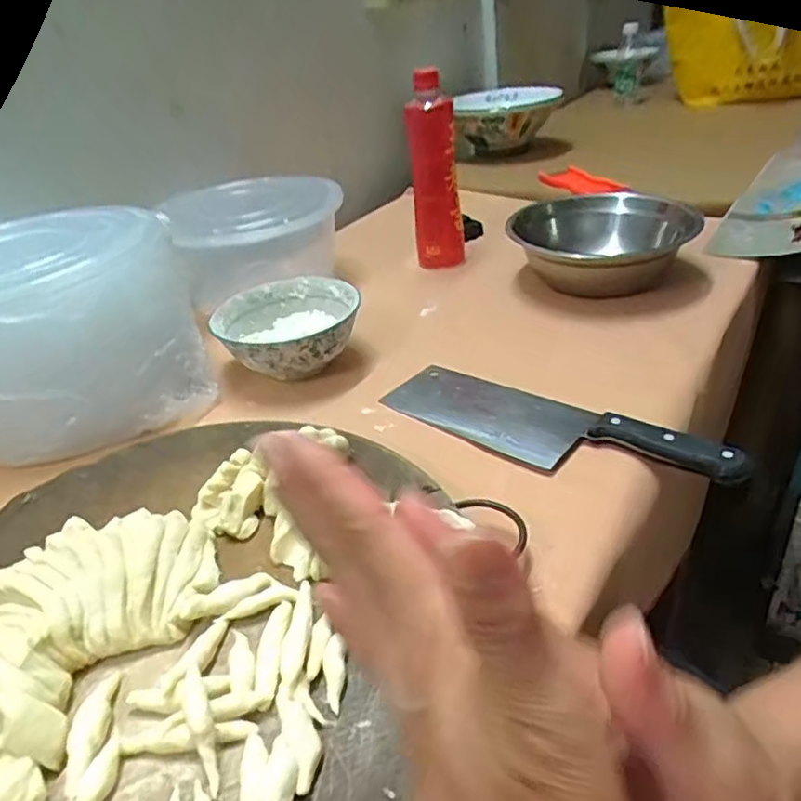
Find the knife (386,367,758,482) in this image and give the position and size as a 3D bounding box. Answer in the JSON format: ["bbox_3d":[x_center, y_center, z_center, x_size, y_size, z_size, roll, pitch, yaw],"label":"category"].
[{"bbox_3d":[0.113,0.022,0.519,0.291,0.027,0.079,22,43,37],"label":"knife"}]

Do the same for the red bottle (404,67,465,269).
[{"bbox_3d":[0.042,-0.284,0.804,0.060,0.227,0.070,-5,33,5],"label":"red bottle"}]

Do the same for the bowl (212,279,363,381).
[{"bbox_3d":[-0.110,-0.066,0.653,0.143,0.061,0.142,-13,33,-8],"label":"bowl"}]

